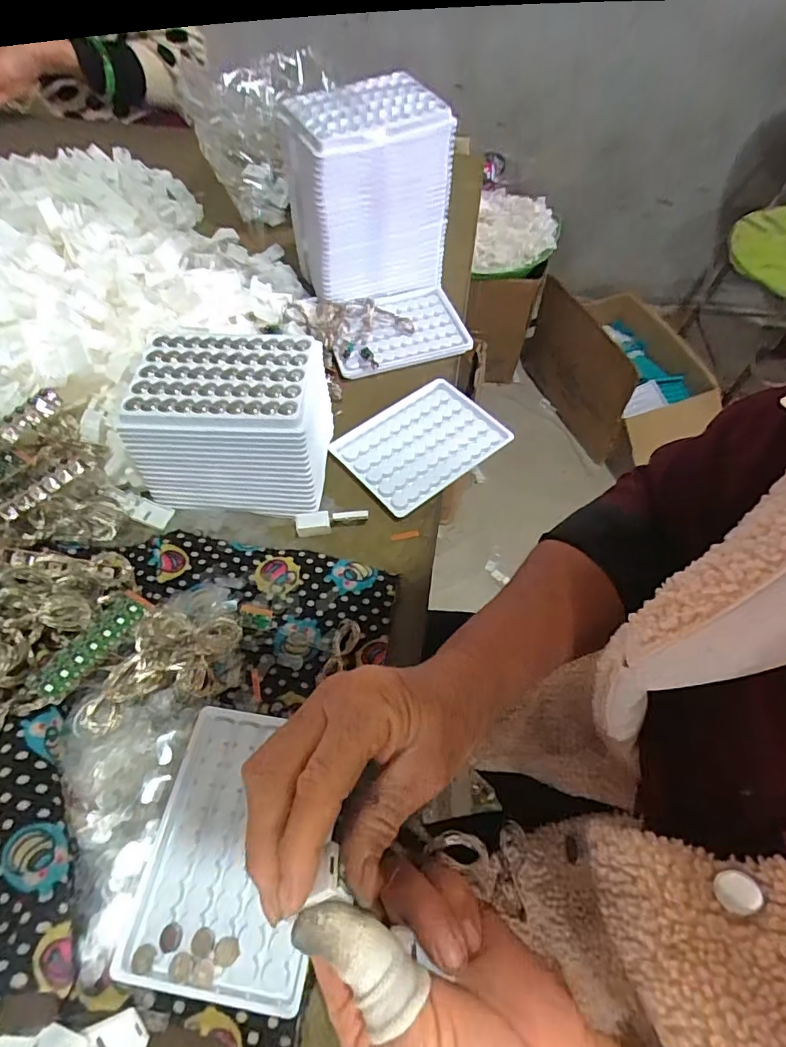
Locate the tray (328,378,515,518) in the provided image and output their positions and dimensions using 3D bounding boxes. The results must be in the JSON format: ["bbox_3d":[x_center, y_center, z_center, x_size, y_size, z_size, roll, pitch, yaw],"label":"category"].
[{"bbox_3d":[0.024,-0.071,0.450,0.128,0.008,0.095,-34,64,-20],"label":"tray"}]

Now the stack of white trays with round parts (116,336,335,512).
[{"bbox_3d":[-0.114,-0.078,0.400,0.137,0.087,0.096,5,58,3],"label":"stack of white trays with round parts"}]

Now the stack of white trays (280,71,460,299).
[{"bbox_3d":[-0.024,-0.319,0.507,0.130,0.146,0.108,-21,61,-13],"label":"stack of white trays"}]

